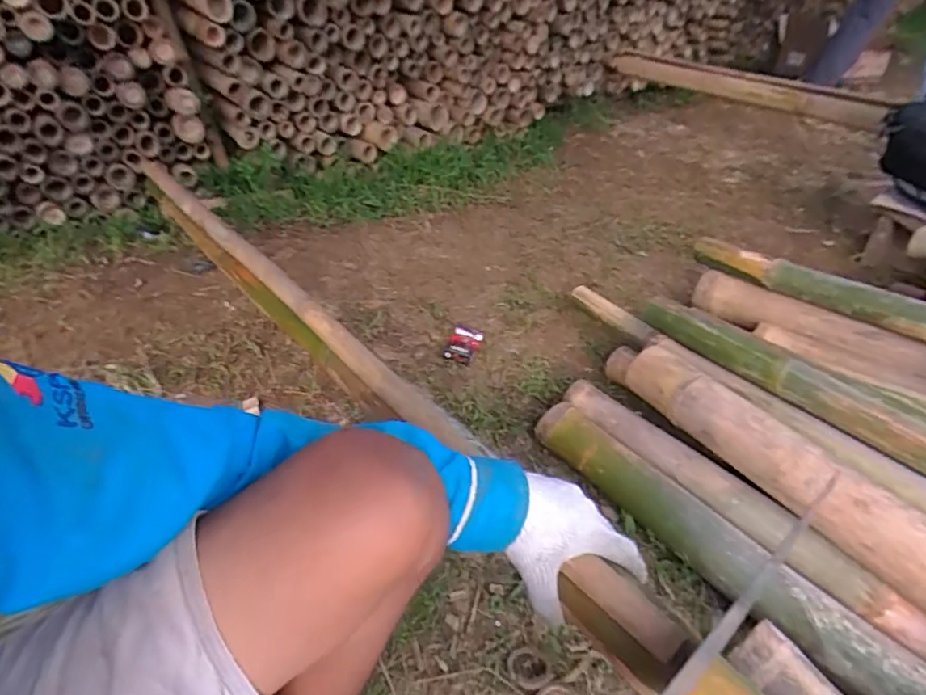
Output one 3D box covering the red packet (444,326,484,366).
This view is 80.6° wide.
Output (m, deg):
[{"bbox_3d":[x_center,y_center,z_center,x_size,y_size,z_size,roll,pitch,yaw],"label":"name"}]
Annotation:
[{"bbox_3d":[0.001,-0.008,1.121,0.058,0.029,0.091,16,38,17],"label":"red packet"}]

